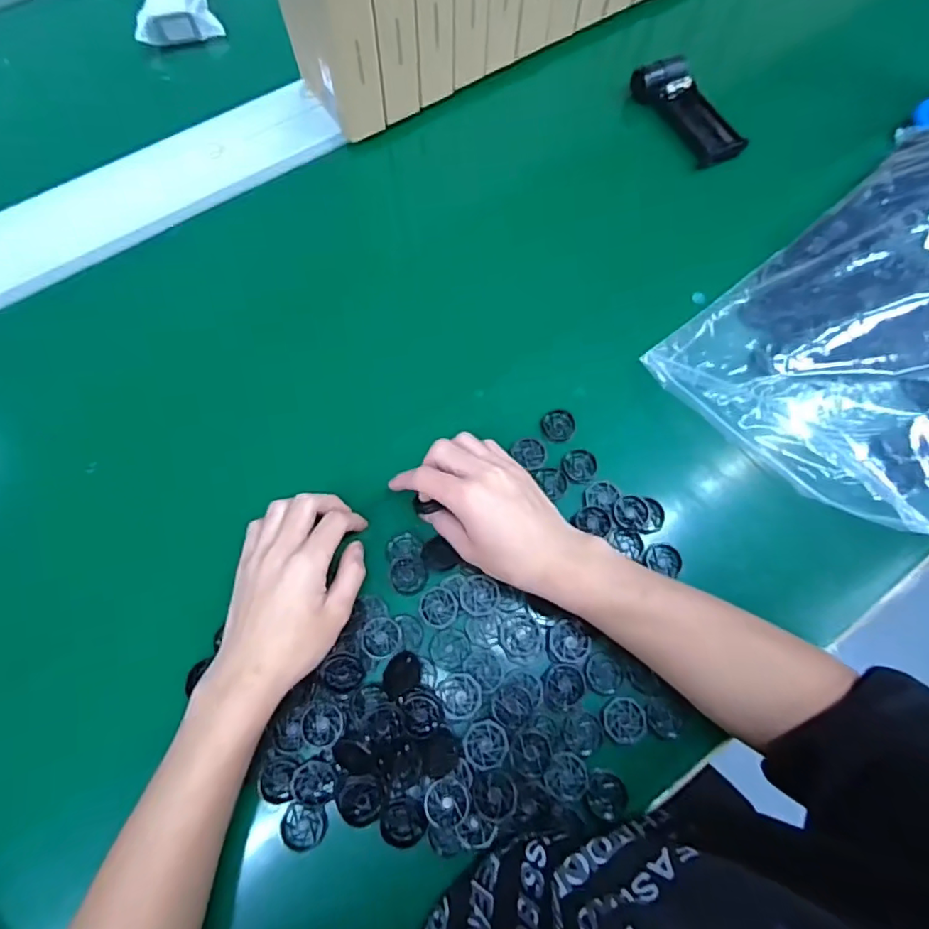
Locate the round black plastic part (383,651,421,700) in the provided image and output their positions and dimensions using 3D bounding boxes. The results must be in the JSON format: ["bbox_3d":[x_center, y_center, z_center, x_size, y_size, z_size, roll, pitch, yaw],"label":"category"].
[{"bbox_3d":[-0.048,0.158,0.406,0.031,0.008,0.026,-32,70,-13],"label":"round black plastic part"}]

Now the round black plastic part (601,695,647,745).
[{"bbox_3d":[0.121,0.192,0.406,0.032,0.004,0.031,0,66,0],"label":"round black plastic part"}]

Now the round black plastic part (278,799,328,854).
[{"bbox_3d":[-0.115,0.254,0.379,0.032,0.013,0.030,0,66,0],"label":"round black plastic part"}]

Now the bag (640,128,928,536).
[{"bbox_3d":[0.412,-0.133,0.490,0.380,0.102,0.291,-41,72,-16],"label":"bag"}]

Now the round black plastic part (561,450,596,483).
[{"bbox_3d":[0.102,0.001,0.478,0.029,0.006,0.030,0,66,0],"label":"round black plastic part"}]

